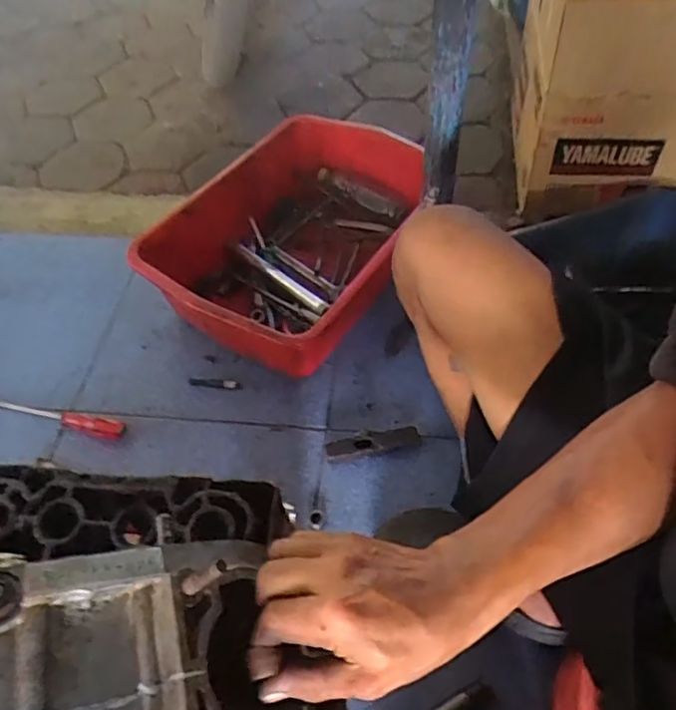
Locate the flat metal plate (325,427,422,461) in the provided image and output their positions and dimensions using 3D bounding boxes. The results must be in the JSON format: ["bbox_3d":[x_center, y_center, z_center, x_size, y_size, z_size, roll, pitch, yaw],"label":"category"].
[{"bbox_3d":[0.050,0.124,0.831,0.136,0.022,0.034,-10,53,-4],"label":"flat metal plate"}]

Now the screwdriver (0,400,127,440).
[{"bbox_3d":[-0.429,0.088,0.886,0.247,0.028,0.031,14,55,14],"label":"screwdriver"}]

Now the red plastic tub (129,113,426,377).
[{"bbox_3d":[-0.051,-0.201,0.998,0.340,0.169,0.494,25,58,20],"label":"red plastic tub"}]

